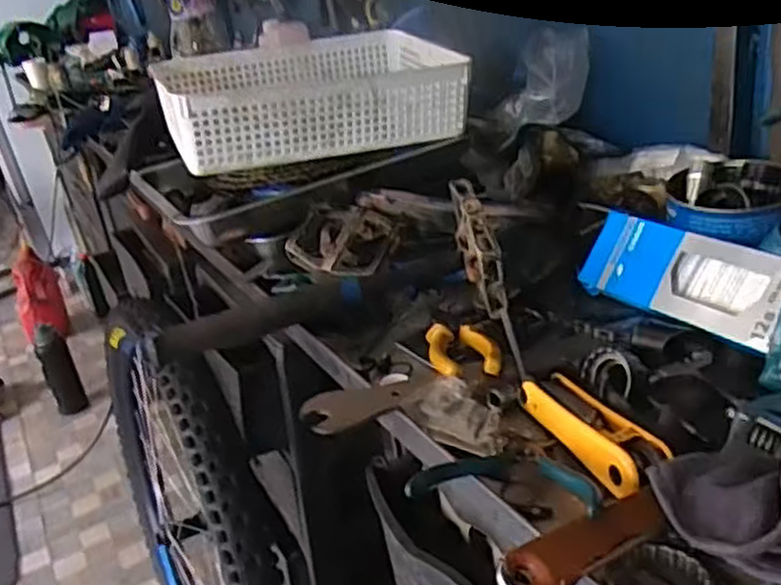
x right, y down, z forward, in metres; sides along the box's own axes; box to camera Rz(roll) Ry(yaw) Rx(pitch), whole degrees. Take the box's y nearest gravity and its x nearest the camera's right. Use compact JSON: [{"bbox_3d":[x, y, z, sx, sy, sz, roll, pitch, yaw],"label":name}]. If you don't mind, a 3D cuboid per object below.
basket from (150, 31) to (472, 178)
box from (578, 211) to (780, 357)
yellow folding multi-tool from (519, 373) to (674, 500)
[{"bbox_3d":[-0.093,-0.232,0.892,0.329,0.085,0.251,-17,27,-16],"label":"basket"},{"bbox_3d":[0.235,-0.006,0.561,0.030,0.072,0.234,29,0,-31],"label":"box"},{"bbox_3d":[0.126,0.084,0.478,0.036,0.030,0.125,-17,27,-15],"label":"yellow folding multi-tool"}]

